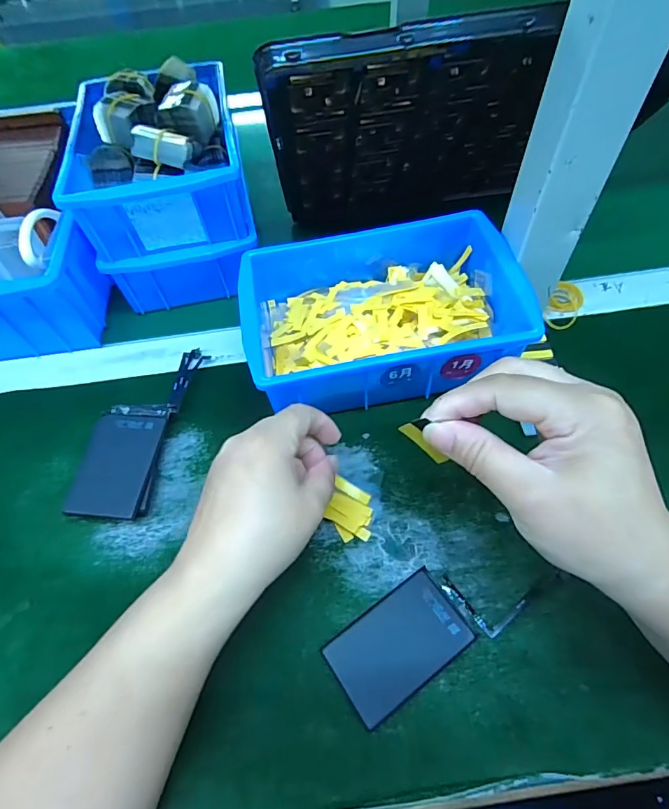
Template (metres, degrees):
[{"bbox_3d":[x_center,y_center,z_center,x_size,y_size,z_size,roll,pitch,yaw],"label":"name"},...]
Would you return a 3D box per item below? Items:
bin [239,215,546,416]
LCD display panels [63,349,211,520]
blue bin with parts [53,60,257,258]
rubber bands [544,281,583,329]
[{"bbox_3d":[0.032,-0.075,0.362,0.202,0.072,0.155,-11,57,-3],"label":"bin"},{"bbox_3d":[-0.146,0.015,0.344,0.058,0.020,0.149,6,58,8],"label":"LCD display panels"},{"bbox_3d":[-0.150,-0.220,0.388,0.128,0.076,0.189,-14,58,-4],"label":"blue bin with parts"},{"bbox_3d":[0.198,-0.087,0.389,0.025,0.009,0.056,23,62,17],"label":"rubber bands"}]

